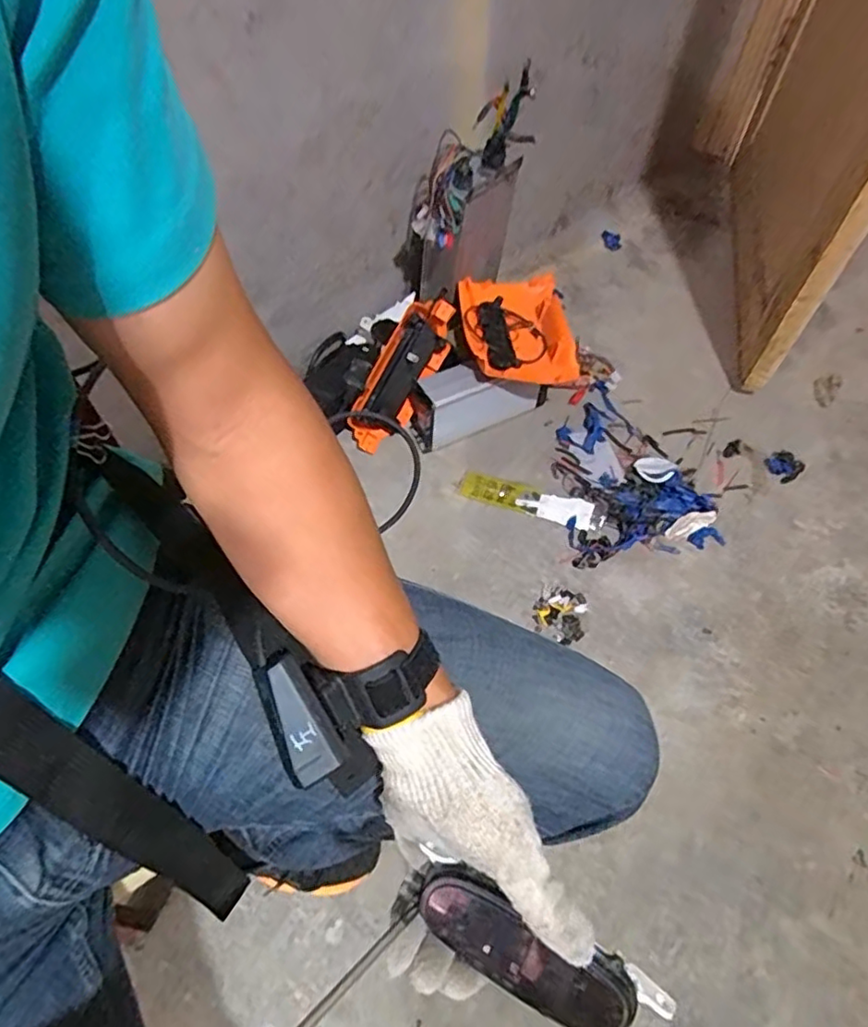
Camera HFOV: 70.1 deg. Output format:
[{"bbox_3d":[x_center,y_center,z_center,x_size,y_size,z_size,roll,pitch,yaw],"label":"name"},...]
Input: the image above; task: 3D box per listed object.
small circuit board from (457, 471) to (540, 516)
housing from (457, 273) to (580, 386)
[{"bbox_3d":[0.107,-0.034,1.040,0.130,0.011,0.058,18,60,14],"label":"small circuit board"},{"bbox_3d":[0.139,-0.331,1.067,0.190,0.062,0.256,-2,57,-3],"label":"housing"}]

